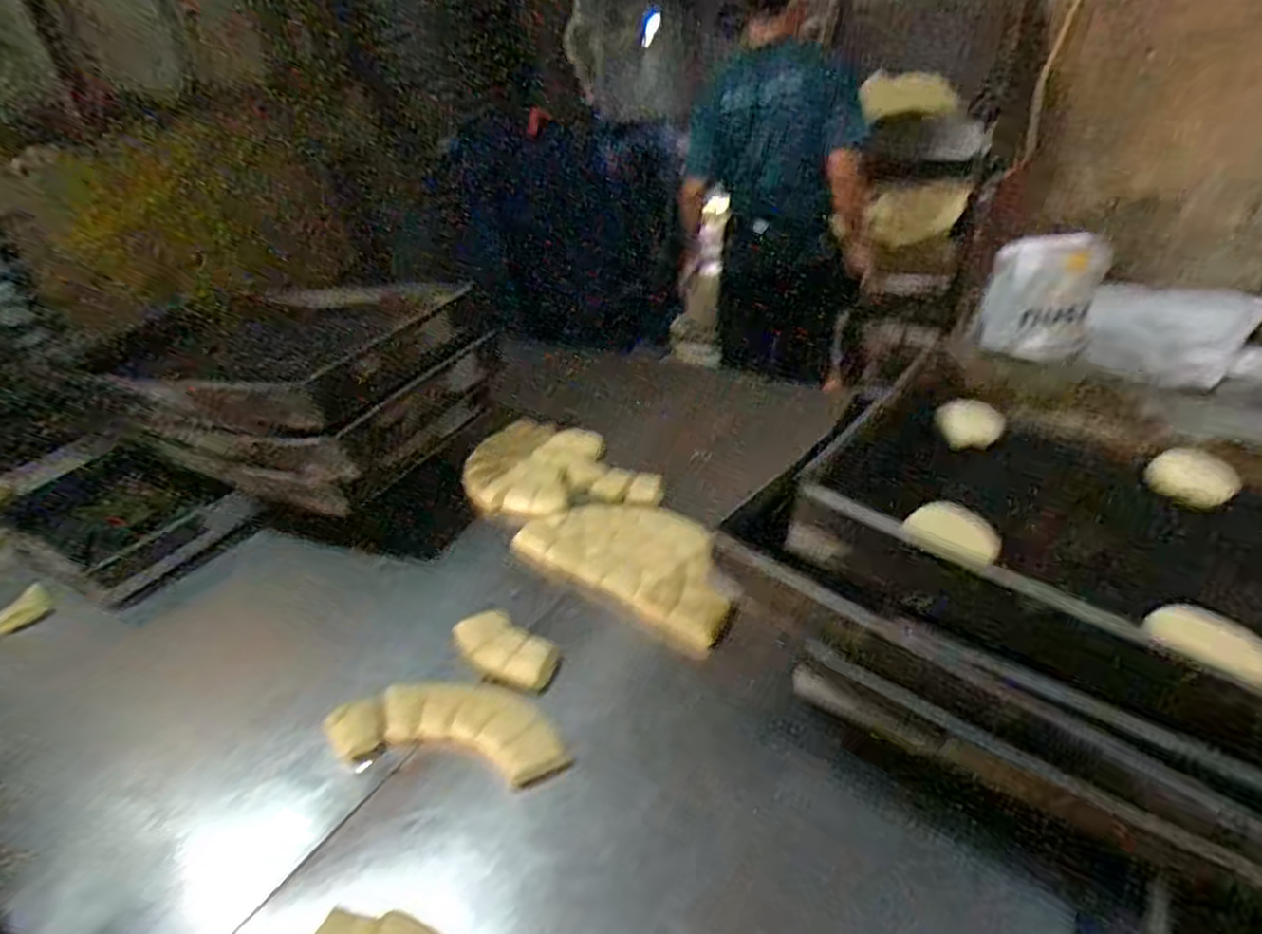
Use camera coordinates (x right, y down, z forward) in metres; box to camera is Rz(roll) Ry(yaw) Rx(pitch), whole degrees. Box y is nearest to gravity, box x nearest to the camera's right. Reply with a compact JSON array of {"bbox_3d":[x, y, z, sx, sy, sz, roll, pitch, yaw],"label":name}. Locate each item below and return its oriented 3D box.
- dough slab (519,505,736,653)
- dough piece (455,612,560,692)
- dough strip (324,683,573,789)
[{"bbox_3d":[0.013,0.112,0.898,0.314,0.026,0.173,22,44,34],"label":"dough slab"},{"bbox_3d":[-0.144,0.209,0.780,0.134,0.020,0.078,21,43,33],"label":"dough piece"},{"bbox_3d":[-0.186,0.266,0.698,0.250,0.018,0.096,2,36,12],"label":"dough strip"}]

